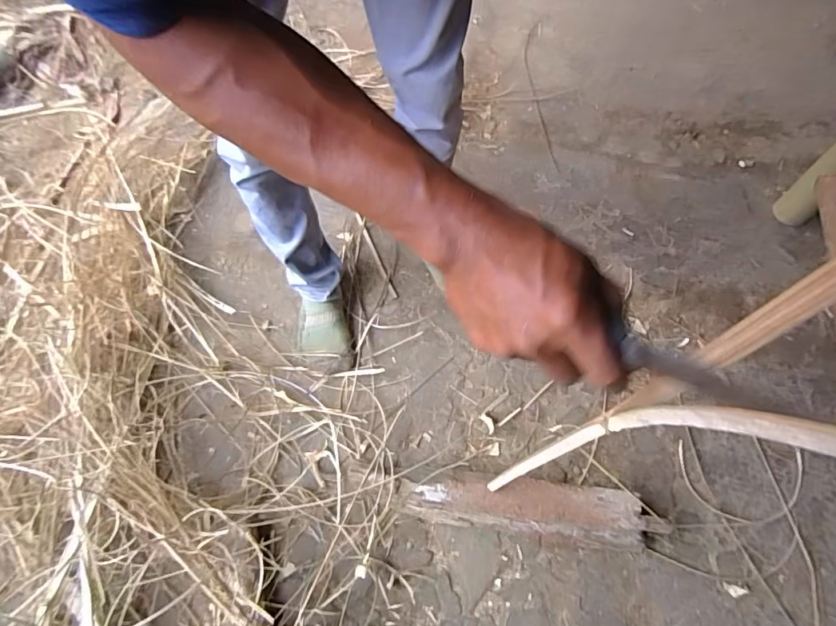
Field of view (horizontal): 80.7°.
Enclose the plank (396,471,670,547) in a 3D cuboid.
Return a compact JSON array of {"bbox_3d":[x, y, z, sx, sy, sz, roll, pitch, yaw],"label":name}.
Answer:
[{"bbox_3d":[0.184,0.323,0.828,0.432,0.051,0.088,7,66,3],"label":"plank"}]

